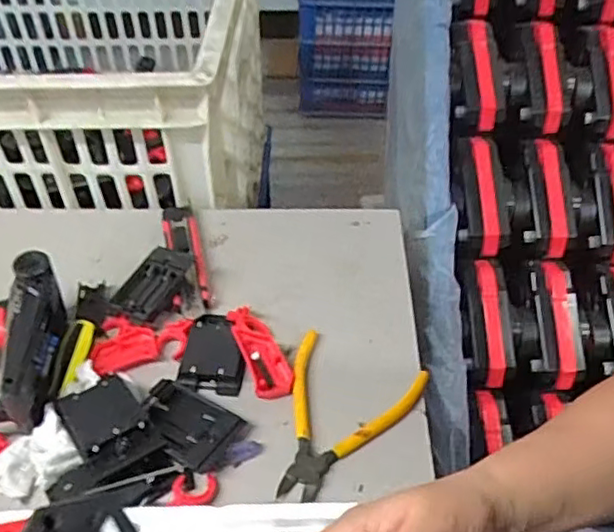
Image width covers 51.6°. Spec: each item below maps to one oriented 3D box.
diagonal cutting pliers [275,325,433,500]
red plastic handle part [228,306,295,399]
[{"bbox_3d":[0.019,0.116,0.485,0.103,0.019,0.130,20,47,20],"label":"diagonal cutting pliers"},{"bbox_3d":[-0.041,0.067,0.532,0.032,0.022,0.097,-16,46,-16],"label":"red plastic handle part"}]

